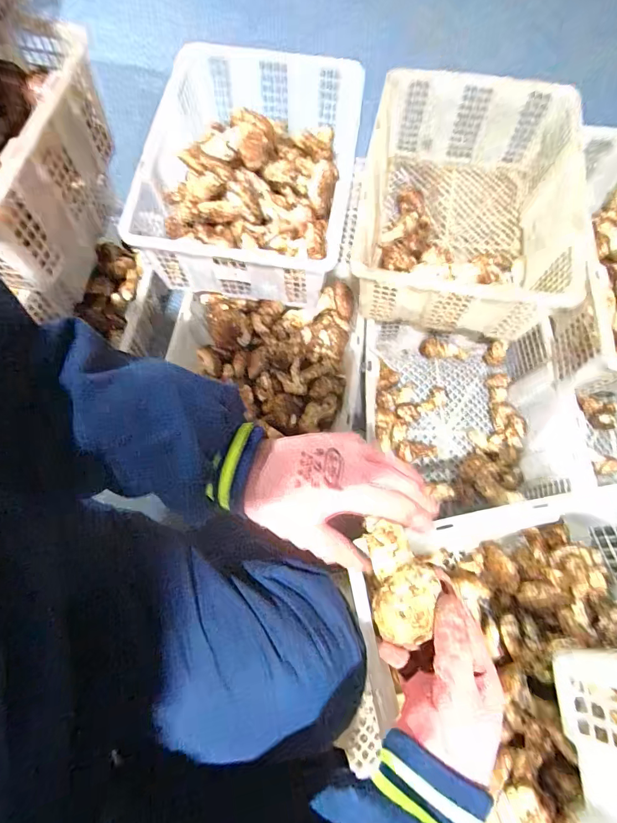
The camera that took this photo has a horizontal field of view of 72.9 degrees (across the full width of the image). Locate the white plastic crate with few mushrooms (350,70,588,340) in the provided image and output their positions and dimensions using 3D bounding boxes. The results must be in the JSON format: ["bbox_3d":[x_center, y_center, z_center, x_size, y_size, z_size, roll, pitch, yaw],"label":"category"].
[{"bbox_3d":[0.286,-0.378,0.786,0.361,0.169,0.468,9,71,2],"label":"white plastic crate with few mushrooms"}]

